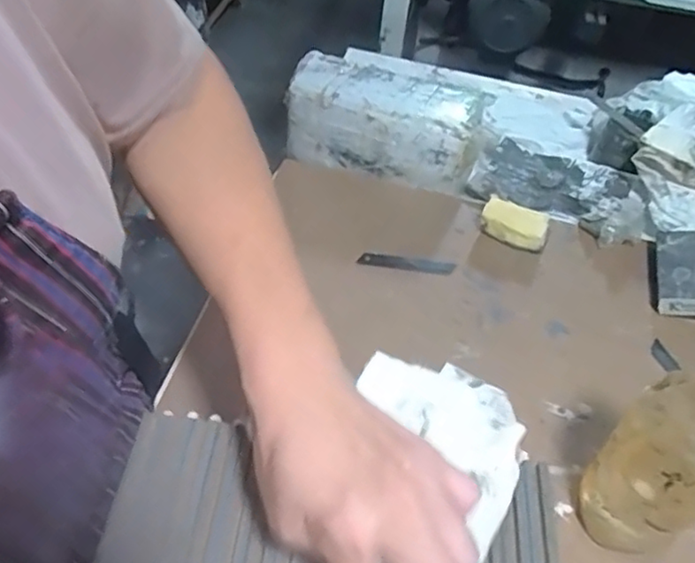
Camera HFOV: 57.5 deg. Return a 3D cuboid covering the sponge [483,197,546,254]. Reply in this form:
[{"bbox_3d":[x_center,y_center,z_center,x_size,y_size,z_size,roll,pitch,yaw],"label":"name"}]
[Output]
[{"bbox_3d":[0.173,-0.058,0.662,0.066,0.034,0.035,18,50,10],"label":"sponge"}]

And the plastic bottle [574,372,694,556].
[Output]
[{"bbox_3d":[0.202,0.113,0.400,0.058,0.212,0.057,22,51,13],"label":"plastic bottle"}]

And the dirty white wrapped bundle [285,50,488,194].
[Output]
[{"bbox_3d":[0.042,-0.179,0.731,0.214,0.098,0.108,14,48,6],"label":"dirty white wrapped bundle"}]

